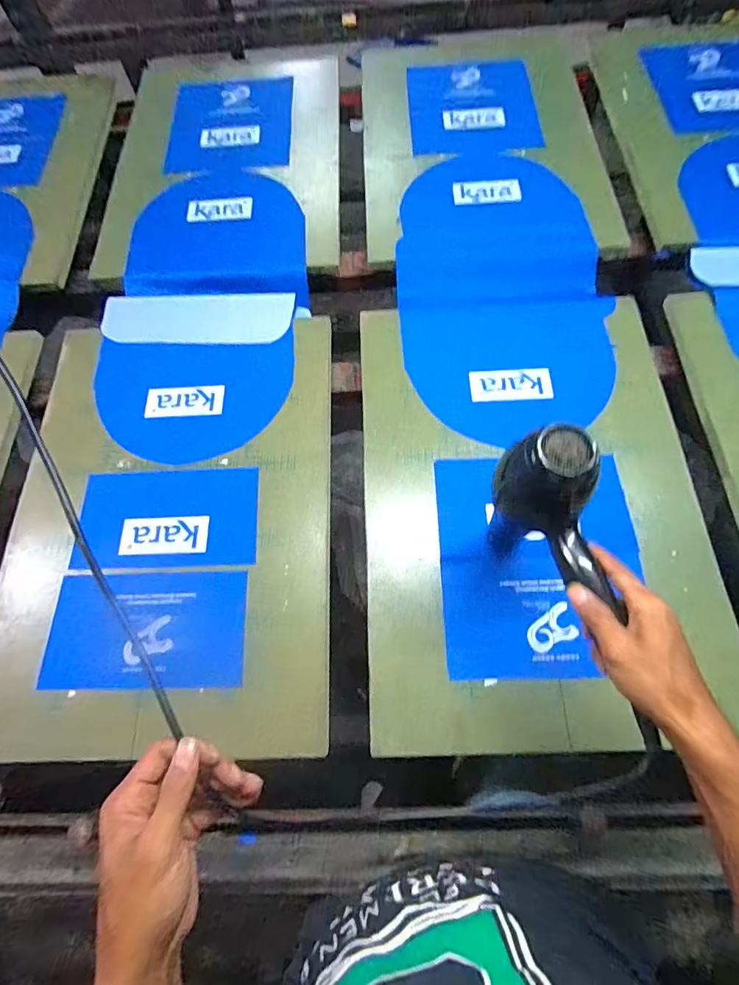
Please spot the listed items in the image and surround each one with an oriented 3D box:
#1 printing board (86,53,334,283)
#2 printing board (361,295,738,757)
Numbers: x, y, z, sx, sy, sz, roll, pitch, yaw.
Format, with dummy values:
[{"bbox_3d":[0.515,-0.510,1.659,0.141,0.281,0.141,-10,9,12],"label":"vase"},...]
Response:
[{"bbox_3d":[-0.279,-0.704,0.948,0.442,0.019,0.676,-1,69,2],"label":"printing board"},{"bbox_3d":[0.210,-0.010,0.637,0.435,0.022,0.637,-3,69,1],"label":"printing board"}]

